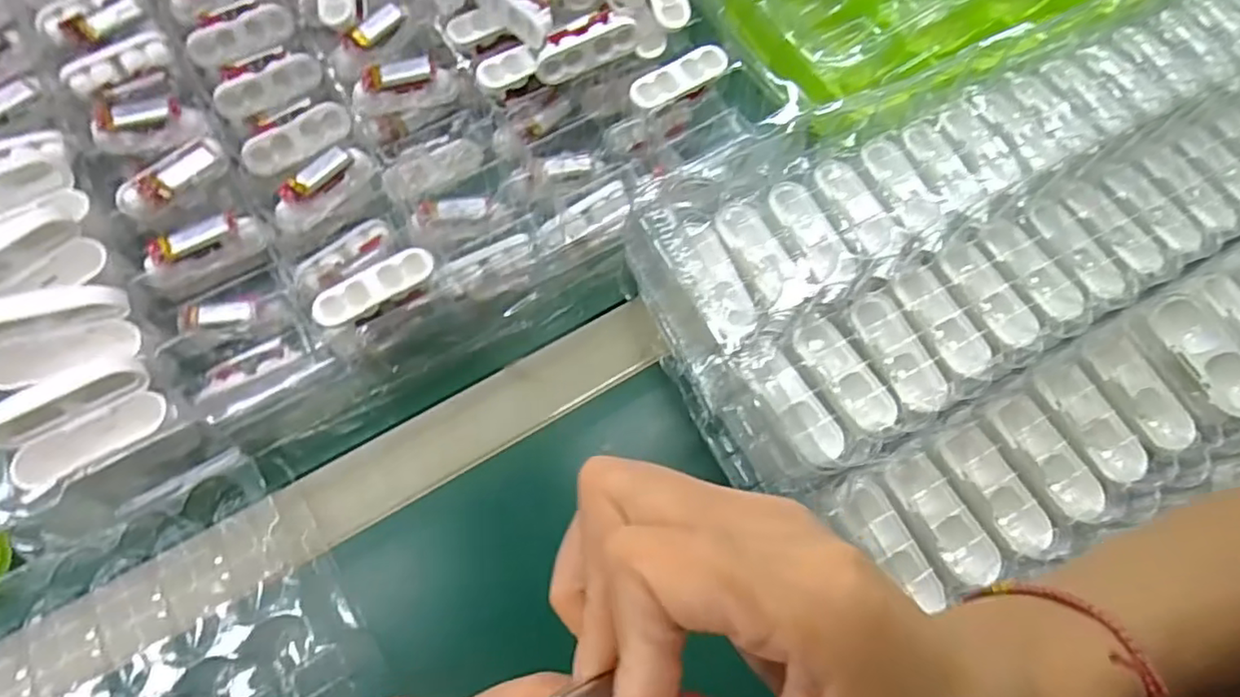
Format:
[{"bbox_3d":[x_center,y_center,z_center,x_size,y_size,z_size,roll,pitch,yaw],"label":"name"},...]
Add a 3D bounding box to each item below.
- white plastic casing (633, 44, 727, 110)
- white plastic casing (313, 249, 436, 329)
[{"bbox_3d":[0.036,-0.163,0.388,0.063,0.013,0.023,-30,73,-12],"label":"white plastic casing"},{"bbox_3d":[-0.126,-0.032,0.330,0.063,0.005,0.018,-32,73,-13],"label":"white plastic casing"}]

